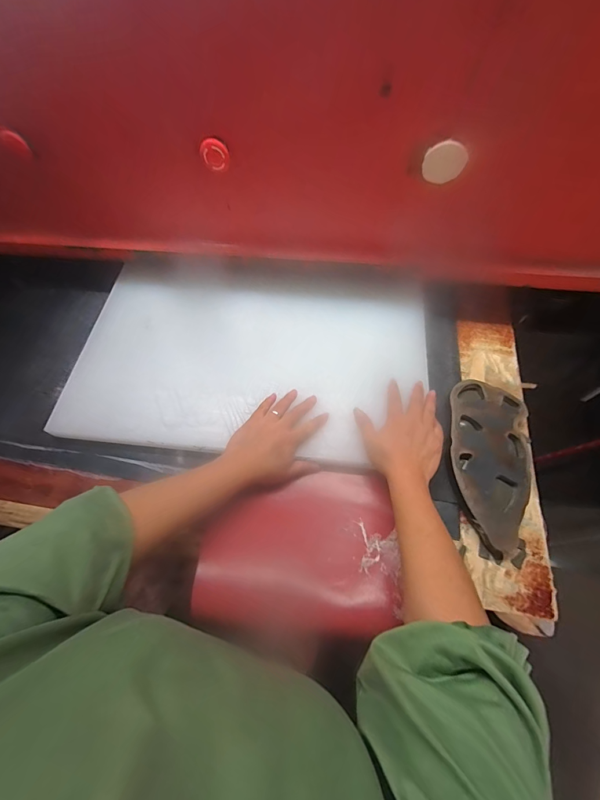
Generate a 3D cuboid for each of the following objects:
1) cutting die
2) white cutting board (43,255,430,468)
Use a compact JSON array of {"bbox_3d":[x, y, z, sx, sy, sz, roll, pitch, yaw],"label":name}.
[{"bbox_3d":[0.278,0.088,0.485,0.118,0.024,0.240,11,63,8],"label":"cutting die"},{"bbox_3d":[-0.095,-0.080,0.555,0.581,0.040,0.342,6,69,7],"label":"white cutting board"}]

